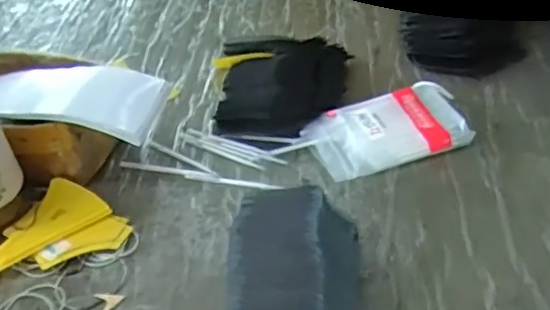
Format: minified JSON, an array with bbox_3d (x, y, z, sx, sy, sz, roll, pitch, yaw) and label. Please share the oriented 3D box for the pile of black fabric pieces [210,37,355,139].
[{"bbox_3d":[0.004,-0.095,0.738,0.161,0.046,0.198,3,39,12],"label":"pile of black fabric pieces"}]

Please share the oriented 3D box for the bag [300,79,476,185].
[{"bbox_3d":[0.126,-0.028,0.659,0.176,0.030,0.102,-17,39,-13],"label":"bag"}]

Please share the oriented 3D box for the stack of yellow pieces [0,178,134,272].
[{"bbox_3d":[-0.212,0.080,0.567,0.109,0.022,0.118,15,43,25],"label":"stack of yellow pieces"}]

